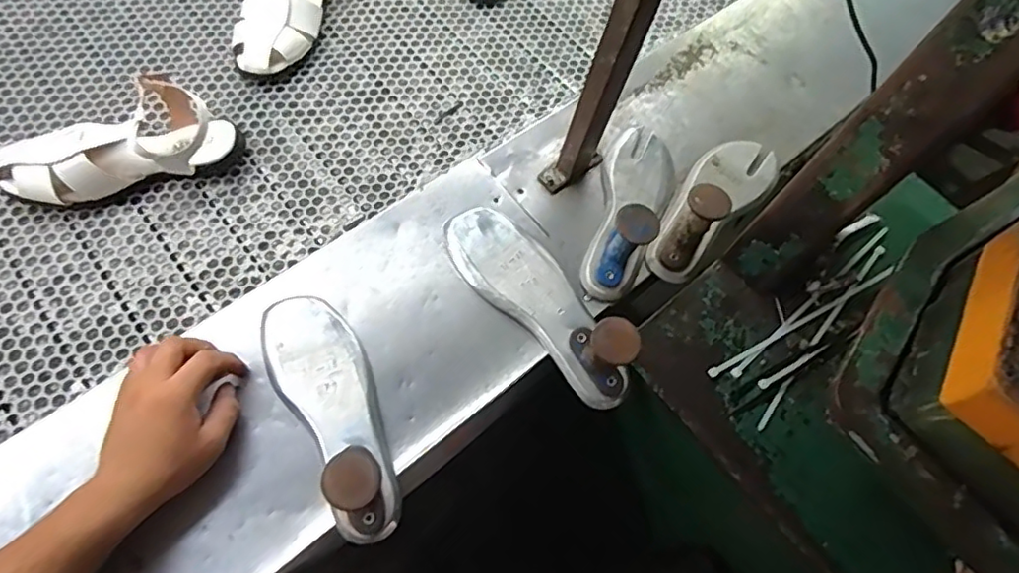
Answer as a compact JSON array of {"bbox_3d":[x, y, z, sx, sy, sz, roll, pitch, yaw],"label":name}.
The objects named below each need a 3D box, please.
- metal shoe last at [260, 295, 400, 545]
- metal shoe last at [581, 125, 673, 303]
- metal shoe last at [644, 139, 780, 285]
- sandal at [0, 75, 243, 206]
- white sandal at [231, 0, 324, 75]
[{"bbox_3d":[-0.162,0.101,0.540,0.085,0.090,0.247,-26,68,-15],"label":"metal shoe last"},{"bbox_3d":[0.145,-0.110,0.664,0.084,0.088,0.241,18,64,6],"label":"metal shoe last"},{"bbox_3d":[0.247,-0.118,0.679,0.087,0.096,0.236,33,66,12],"label":"metal shoe last"},{"bbox_3d":[-0.428,-0.157,0.655,0.231,0.085,0.097,-13,67,-10],"label":"sandal"},{"bbox_3d":[-0.288,-0.364,0.763,0.084,0.086,0.202,19,65,5],"label":"white sandal"}]

